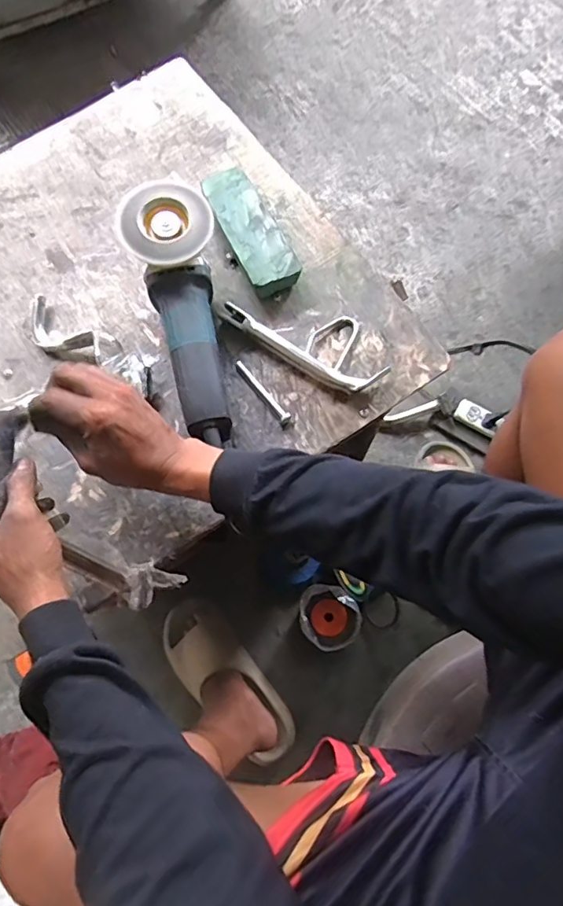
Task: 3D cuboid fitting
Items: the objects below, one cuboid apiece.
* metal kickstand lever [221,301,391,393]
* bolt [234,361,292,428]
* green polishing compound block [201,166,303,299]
[{"bbox_3d":[0.035,-0.140,0.611,0.196,0.029,0.088,33,77,10],"label":"metal kickstand lever"},{"bbox_3d":[-0.021,-0.069,0.596,0.012,0.012,0.093,-38,77,-9],"label":"bolt"},{"bbox_3d":[-0.041,-0.275,0.646,0.065,0.042,0.184,-26,74,-6],"label":"green polishing compound block"}]

